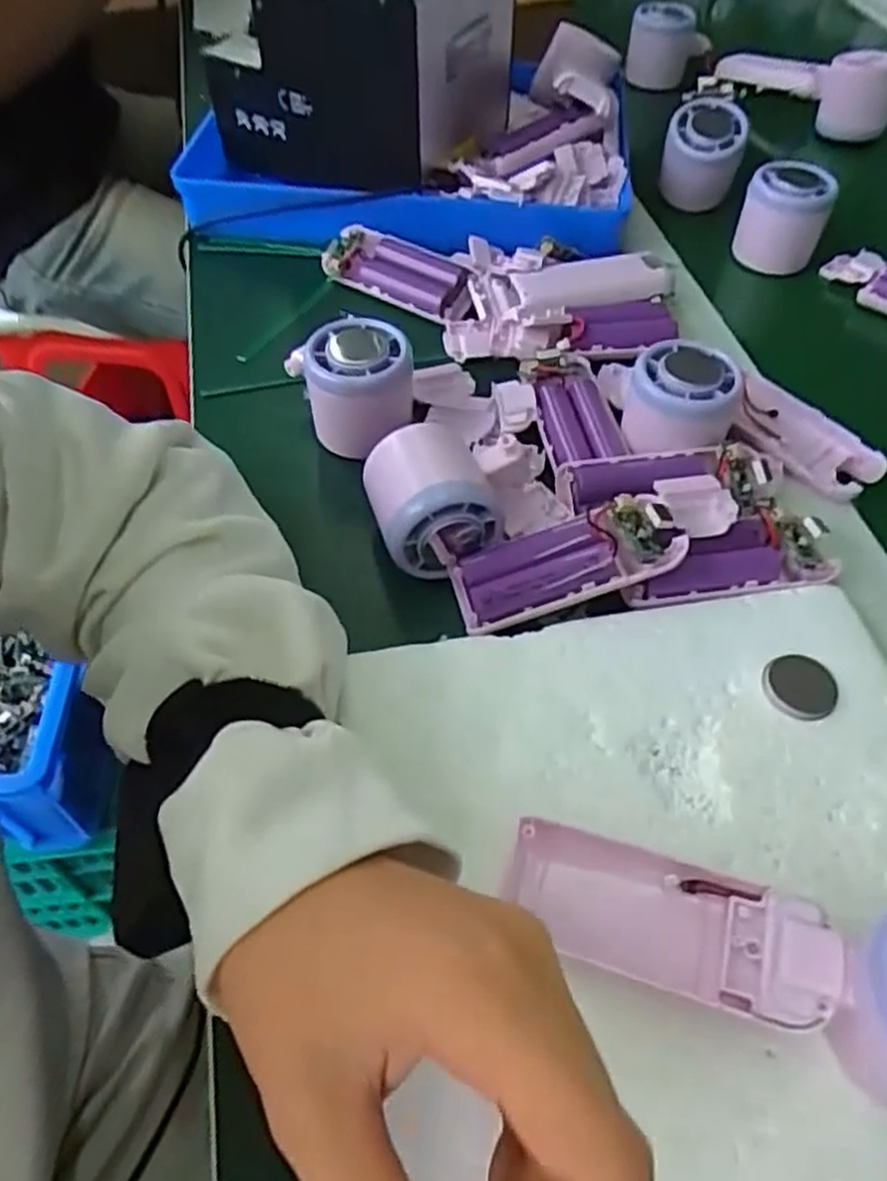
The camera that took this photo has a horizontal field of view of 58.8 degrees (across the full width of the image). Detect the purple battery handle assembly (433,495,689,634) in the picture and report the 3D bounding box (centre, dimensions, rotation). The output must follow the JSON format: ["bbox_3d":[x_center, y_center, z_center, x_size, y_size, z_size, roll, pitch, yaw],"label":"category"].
[{"bbox_3d":[0.054,-0.015,0.362,0.104,0.019,0.047,-16,55,5],"label":"purple battery handle assembly"}]

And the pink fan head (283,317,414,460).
[{"bbox_3d":[-0.050,-0.109,0.420,0.064,0.050,0.069,-5,54,-4],"label":"pink fan head"}]

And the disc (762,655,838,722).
[{"bbox_3d":[0.152,0.041,0.335,0.029,0.004,0.028,0,54,0],"label":"disc"}]

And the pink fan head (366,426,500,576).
[{"bbox_3d":[-0.008,-0.046,0.374,0.053,0.042,0.059,-20,57,-14],"label":"pink fan head"}]

